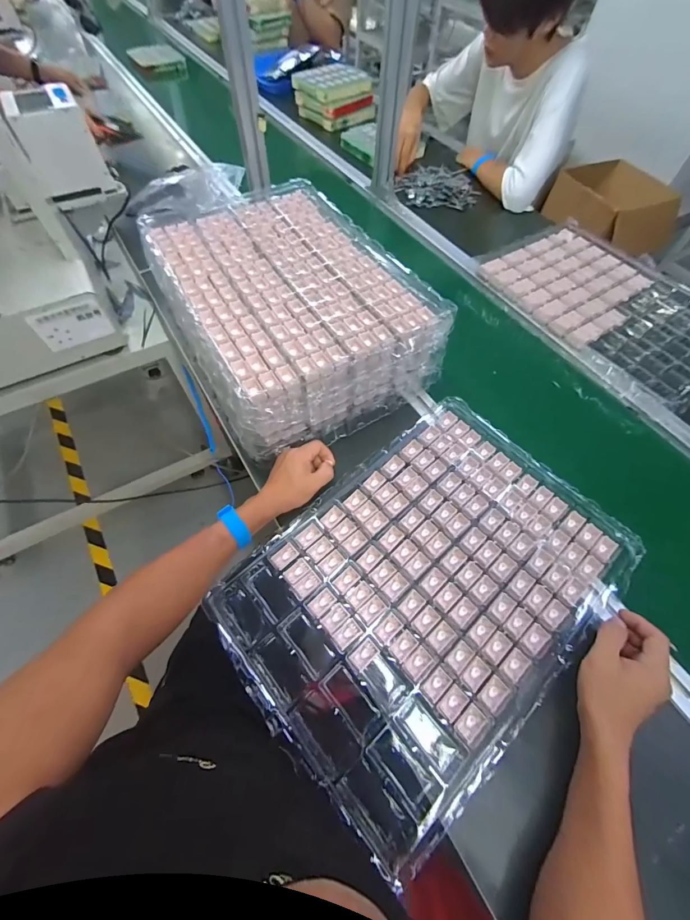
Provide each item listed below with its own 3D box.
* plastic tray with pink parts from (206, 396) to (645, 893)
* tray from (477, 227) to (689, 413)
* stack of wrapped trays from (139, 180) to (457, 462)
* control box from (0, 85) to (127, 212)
[{"bbox_3d":[0.113,0.153,0.483,0.485,0.030,0.360,-38,66,-19],"label":"plastic tray with pink parts"},{"bbox_3d":[0.561,-0.333,0.762,0.334,0.027,0.485,-30,64,-15],"label":"tray"},{"bbox_3d":[-0.098,-0.273,0.650,0.350,0.139,0.479,-27,63,-13],"label":"stack of wrapped trays"},{"bbox_3d":[-0.593,-0.647,0.760,0.142,0.158,0.131,-33,66,-18],"label":"control box"}]

